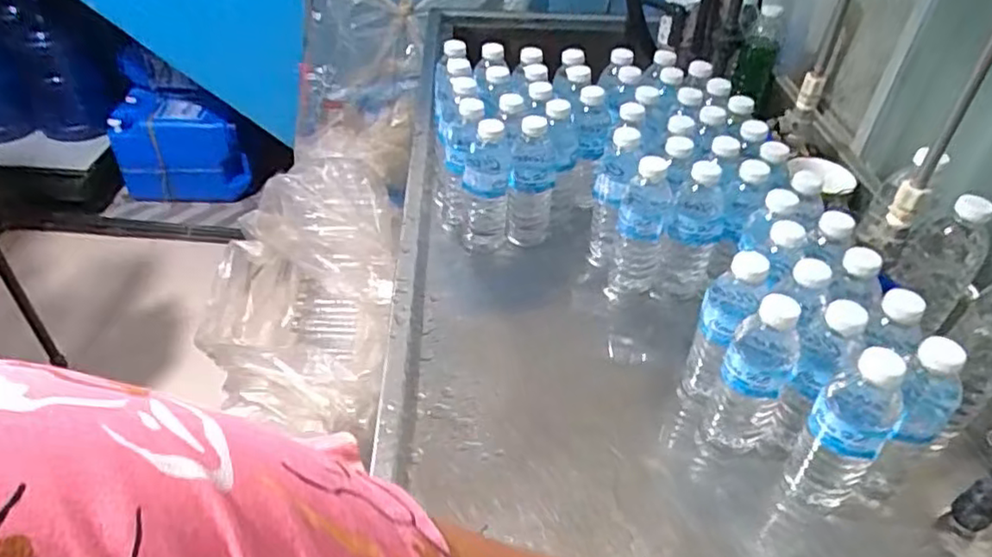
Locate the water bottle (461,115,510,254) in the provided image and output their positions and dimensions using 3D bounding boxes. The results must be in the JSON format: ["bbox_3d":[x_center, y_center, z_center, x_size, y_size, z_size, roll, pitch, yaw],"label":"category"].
[{"bbox_3d":[-0.013,-0.117,0.849,0.058,0.171,0.062,3,41,-2],"label":"water bottle"}]

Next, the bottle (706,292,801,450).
[{"bbox_3d":[0.234,0.088,0.607,0.060,0.168,0.074,27,45,24],"label":"bottle"}]

